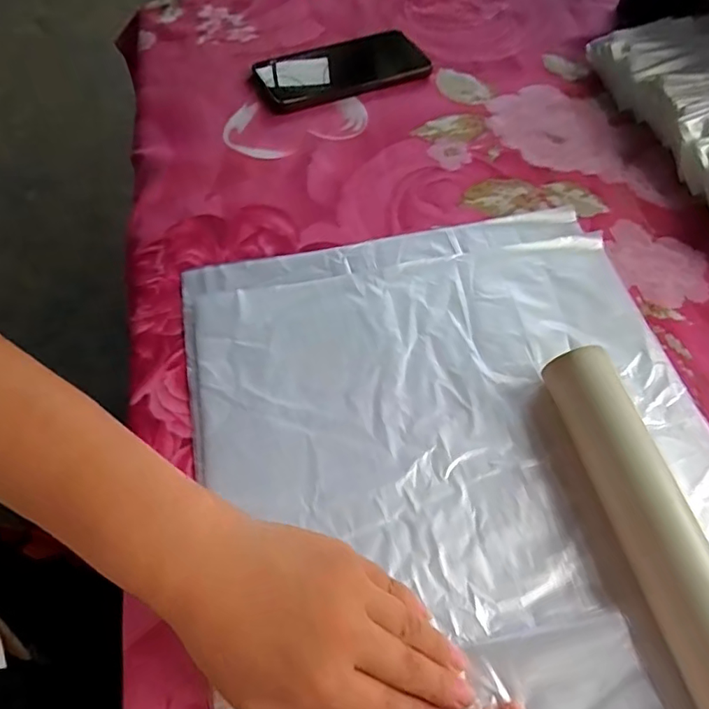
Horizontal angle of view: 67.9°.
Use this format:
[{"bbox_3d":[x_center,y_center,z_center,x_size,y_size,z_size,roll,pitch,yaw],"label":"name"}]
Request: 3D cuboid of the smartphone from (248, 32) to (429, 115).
[{"bbox_3d":[-0.011,-0.277,0.513,0.162,0.014,0.074,-23,76,-13],"label":"smartphone"}]

